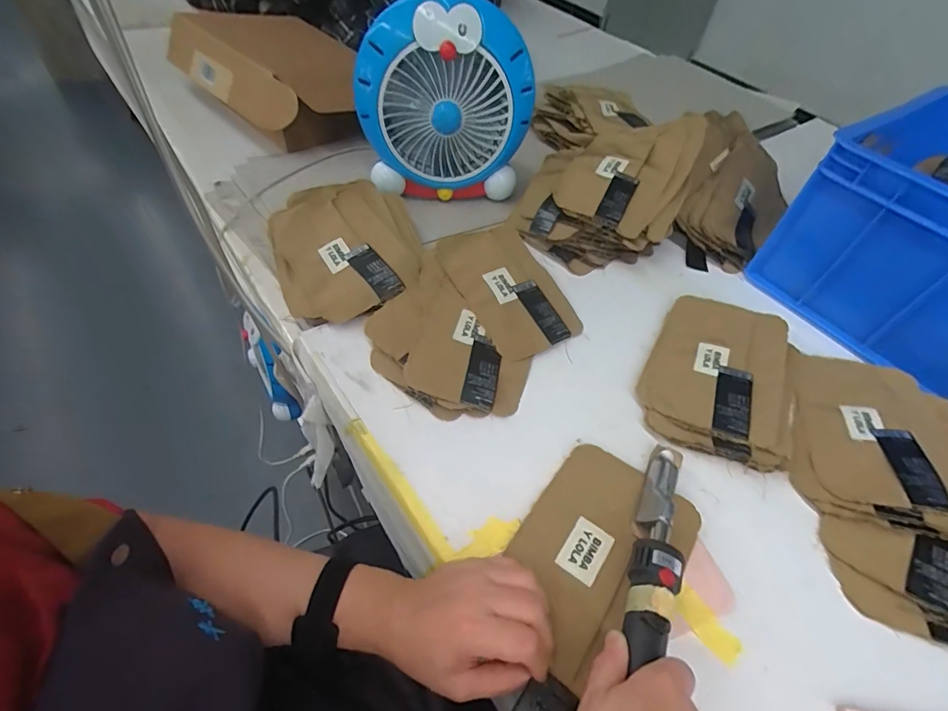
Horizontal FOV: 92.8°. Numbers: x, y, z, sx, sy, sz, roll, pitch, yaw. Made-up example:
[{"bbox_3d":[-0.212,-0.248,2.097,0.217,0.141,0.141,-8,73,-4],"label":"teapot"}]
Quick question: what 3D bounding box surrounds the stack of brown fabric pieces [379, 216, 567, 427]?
[{"bbox_3d":[0.036,-0.089,0.581,0.118,0.046,0.208,-23,59,-22],"label":"stack of brown fabric pieces"}]

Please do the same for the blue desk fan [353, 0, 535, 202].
[{"bbox_3d":[-0.039,-0.355,0.649,0.248,0.243,0.093,-1,53,-7],"label":"blue desk fan"}]

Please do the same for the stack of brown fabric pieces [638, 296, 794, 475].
[{"bbox_3d":[0.279,0.018,0.515,0.147,0.020,0.220,22,54,10],"label":"stack of brown fabric pieces"}]

